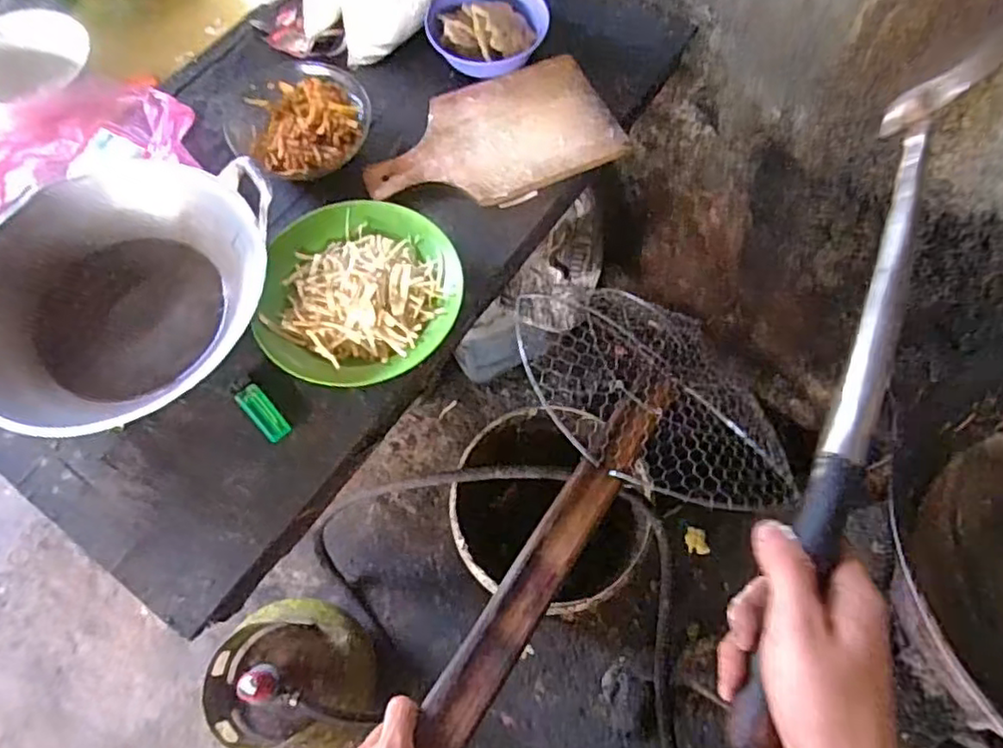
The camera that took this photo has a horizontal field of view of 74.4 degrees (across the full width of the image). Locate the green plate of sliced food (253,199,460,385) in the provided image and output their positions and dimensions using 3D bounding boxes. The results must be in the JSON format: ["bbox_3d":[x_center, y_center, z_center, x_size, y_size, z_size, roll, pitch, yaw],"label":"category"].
[{"bbox_3d":[-0.145,-0.090,0.682,0.197,0.044,0.210,0,67,-1],"label":"green plate of sliced food"}]

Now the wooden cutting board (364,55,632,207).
[{"bbox_3d":[-0.016,-0.286,0.793,0.301,0.021,0.181,-20,69,-9],"label":"wooden cutting board"}]

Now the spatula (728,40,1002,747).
[{"bbox_3d":[0.189,0.005,0.350,0.028,0.049,0.384,20,79,7],"label":"spatula"}]

